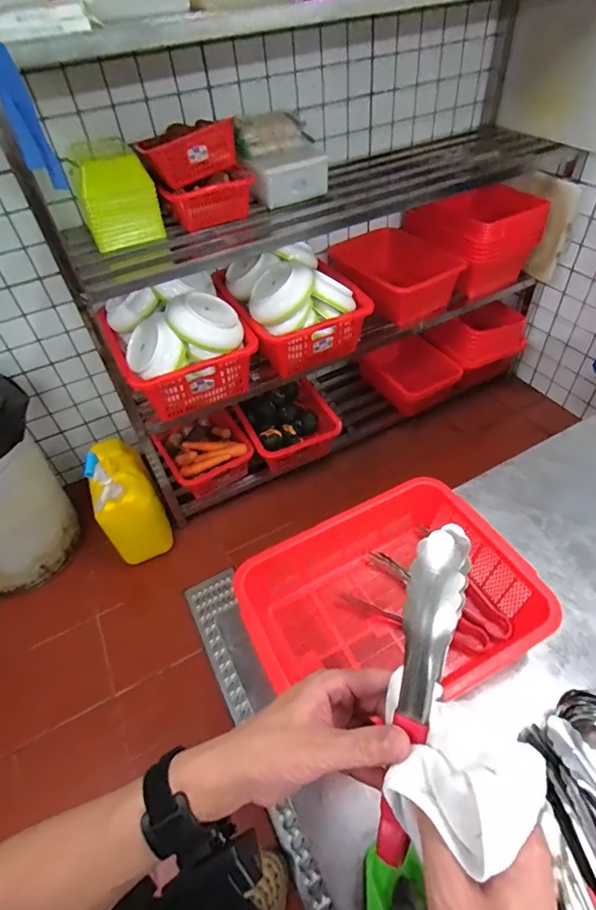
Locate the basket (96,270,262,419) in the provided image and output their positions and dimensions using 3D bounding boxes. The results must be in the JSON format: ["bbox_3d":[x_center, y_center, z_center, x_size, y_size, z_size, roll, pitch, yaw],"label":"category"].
[{"bbox_3d":[-0.386,-0.365,1.468,0.406,0.324,0.367,-24,49,-15],"label":"basket"}]

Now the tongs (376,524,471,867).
[{"bbox_3d":[0.081,0.156,0.304,0.036,0.029,0.221,11,92,17],"label":"tongs"}]

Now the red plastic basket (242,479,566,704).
[{"bbox_3d":[0.136,0.229,0.692,0.401,0.129,0.305,-23,48,-14],"label":"red plastic basket"}]

